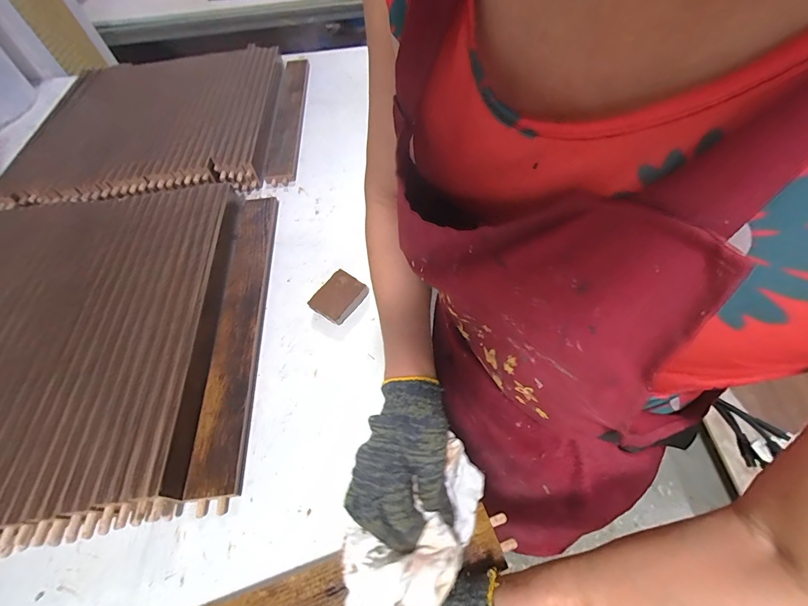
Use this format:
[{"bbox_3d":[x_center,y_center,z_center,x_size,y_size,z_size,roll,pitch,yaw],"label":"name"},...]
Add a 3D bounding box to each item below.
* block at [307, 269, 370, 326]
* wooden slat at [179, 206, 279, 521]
[{"bbox_3d":[-0.089,-0.006,0.501,0.048,0.027,0.069,30,64,21],"label":"block"},{"bbox_3d":[-0.222,0.019,0.498,0.064,0.020,0.452,-7,56,0],"label":"wooden slat"}]

